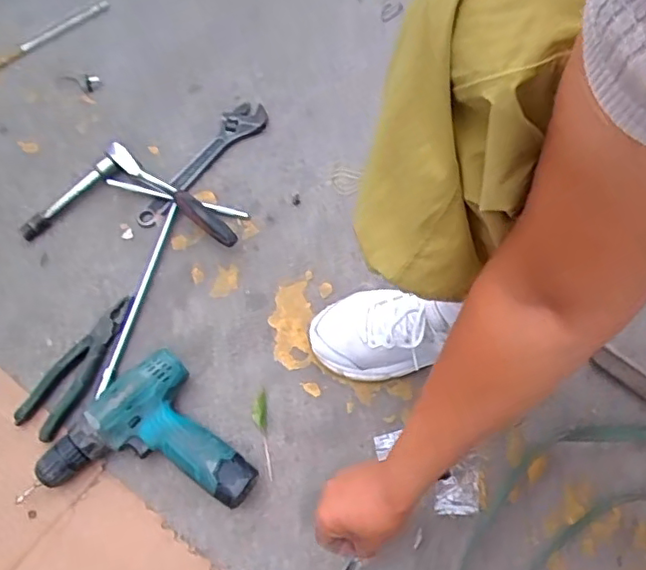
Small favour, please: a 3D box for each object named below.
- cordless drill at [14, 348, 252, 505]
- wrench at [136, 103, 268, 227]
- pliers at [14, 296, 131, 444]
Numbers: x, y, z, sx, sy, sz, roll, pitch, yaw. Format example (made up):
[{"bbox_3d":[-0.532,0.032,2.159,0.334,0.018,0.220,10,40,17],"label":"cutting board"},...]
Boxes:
[{"bbox_3d":[-0.191,0.194,0.643,0.192,0.050,0.187,-39,72,-13],"label":"cordless drill"},{"bbox_3d":[-0.169,-0.174,0.843,0.053,0.012,0.244,35,70,14],"label":"wrench"},{"bbox_3d":[-0.287,0.094,0.711,0.051,0.019,0.181,27,68,12],"label":"pliers"}]

